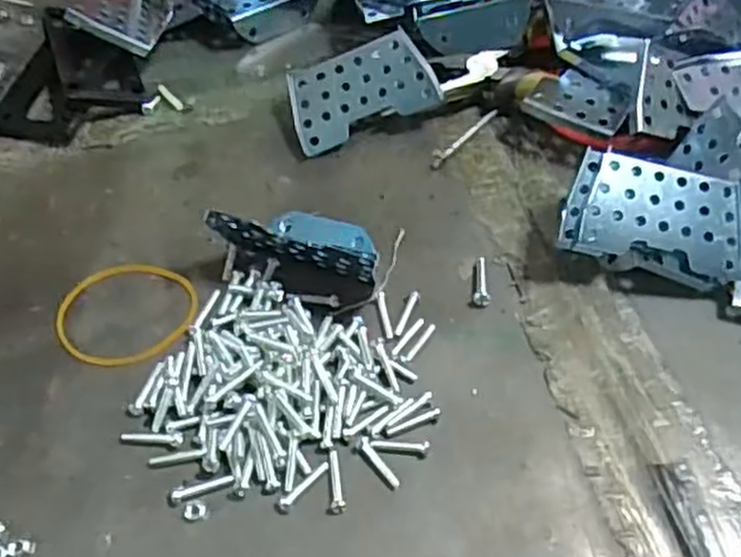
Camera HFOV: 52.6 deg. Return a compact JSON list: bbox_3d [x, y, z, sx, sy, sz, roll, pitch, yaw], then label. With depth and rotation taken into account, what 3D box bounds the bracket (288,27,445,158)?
[{"bbox_3d":[-0.005,-0.095,0.376,0.072,0.006,0.047,-21,76,3],"label":"bracket"}]

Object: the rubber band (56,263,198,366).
[{"bbox_3d":[-0.104,0.013,0.319,0.057,0.004,0.053,0,57,0],"label":"rubber band"}]

